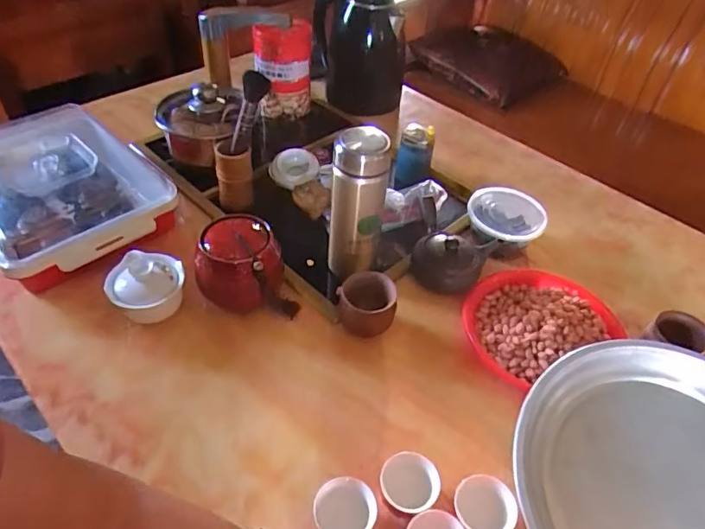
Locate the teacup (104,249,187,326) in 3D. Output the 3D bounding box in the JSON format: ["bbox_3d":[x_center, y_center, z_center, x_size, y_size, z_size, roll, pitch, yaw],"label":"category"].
[{"bbox_3d":[-0.244,0.028,0.610,0.082,0.075,0.079,-6,46,-10],"label":"teacup"}]

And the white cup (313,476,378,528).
[{"bbox_3d":[-0.007,0.231,0.471,0.055,0.037,0.053,2,45,-2],"label":"white cup"}]

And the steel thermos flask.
[{"bbox_3d":[0.006,-0.075,0.643,0.064,0.195,0.079,5,45,0],"label":"steel thermos flask"}]

